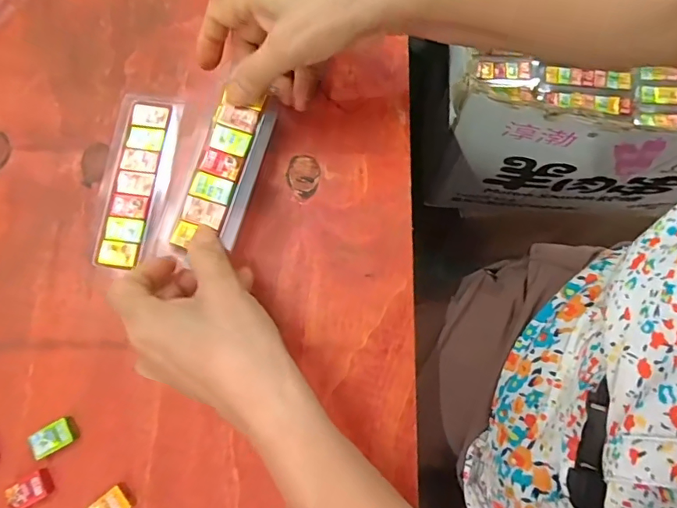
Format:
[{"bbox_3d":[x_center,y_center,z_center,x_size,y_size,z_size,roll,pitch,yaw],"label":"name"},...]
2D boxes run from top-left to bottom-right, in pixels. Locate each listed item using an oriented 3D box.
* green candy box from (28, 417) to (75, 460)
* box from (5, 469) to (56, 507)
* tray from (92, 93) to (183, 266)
[{"bbox_3d":[-0.183,0.118,0.291,0.024,0.009,0.017,-32,80,-6],"label":"green candy box"},{"bbox_3d":[-0.193,0.148,0.285,0.025,0.008,0.017,-30,80,-6],"label":"box"},{"bbox_3d":[-0.144,-0.053,0.326,0.048,0.010,0.126,6,79,1],"label":"tray"}]

